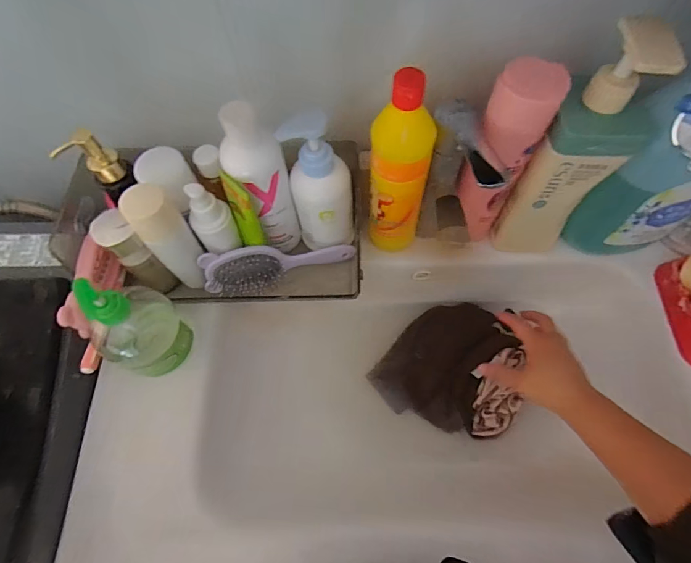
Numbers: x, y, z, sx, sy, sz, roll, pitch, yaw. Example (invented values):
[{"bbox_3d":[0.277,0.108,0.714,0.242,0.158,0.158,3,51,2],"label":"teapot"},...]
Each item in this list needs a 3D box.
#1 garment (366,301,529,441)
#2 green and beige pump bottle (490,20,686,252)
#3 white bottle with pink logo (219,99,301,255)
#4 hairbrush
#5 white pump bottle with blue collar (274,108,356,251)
[{"bbox_3d":[0.148,0.105,0.528,0.182,0.071,0.170,18,67,10],"label":"garment"},{"bbox_3d":[0.230,-0.115,0.399,0.084,0.272,0.060,5,60,4],"label":"green and beige pump bottle"},{"bbox_3d":[-0.092,-0.107,0.424,0.059,0.187,0.058,-1,65,1],"label":"white bottle with pink logo"},{"bbox_3d":[-0.079,-0.016,0.467,0.175,0.059,0.043,-11,64,-20],"label":"hairbrush"},{"bbox_3d":[-0.029,-0.108,0.441,0.067,0.156,0.080,-8,65,-2],"label":"white pump bottle with blue collar"}]

